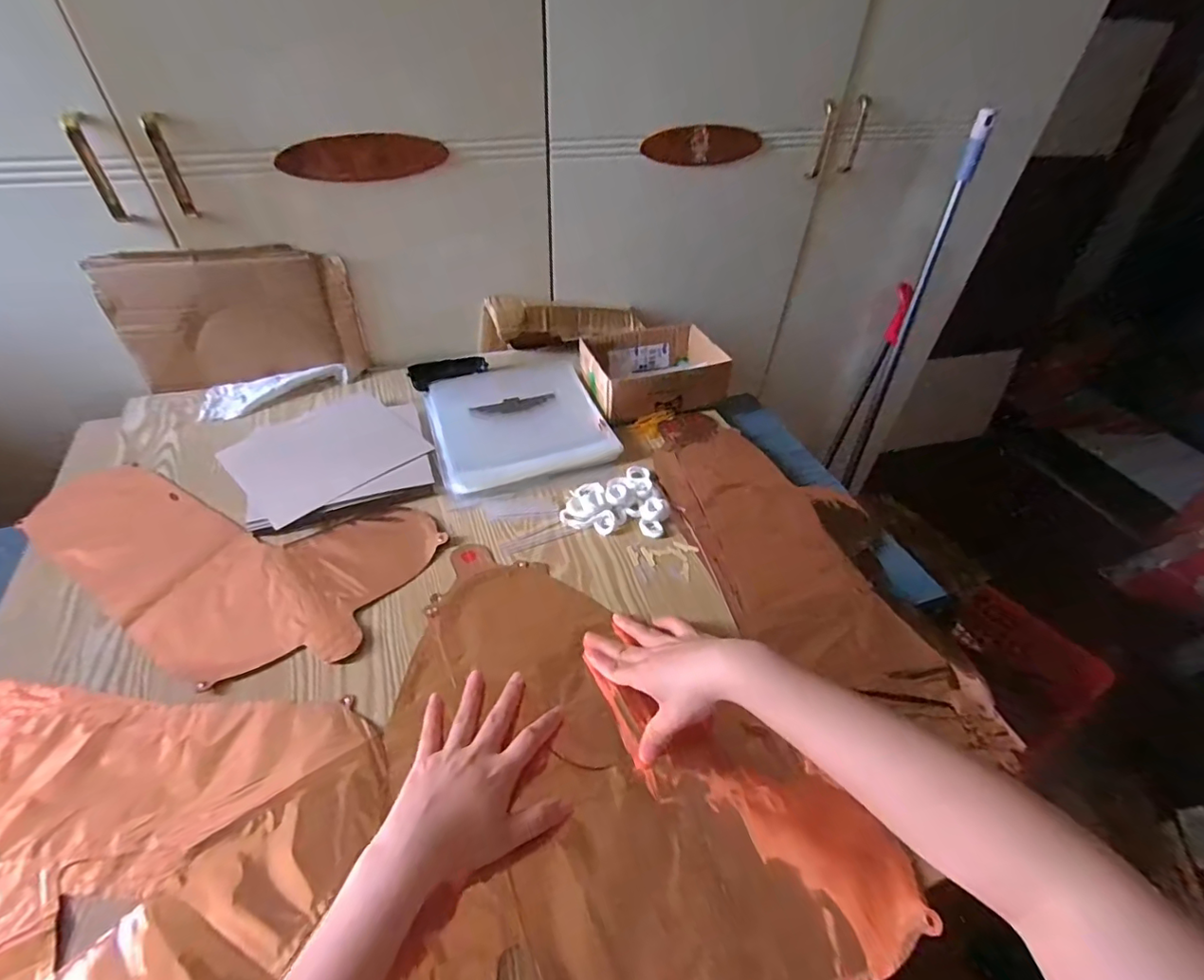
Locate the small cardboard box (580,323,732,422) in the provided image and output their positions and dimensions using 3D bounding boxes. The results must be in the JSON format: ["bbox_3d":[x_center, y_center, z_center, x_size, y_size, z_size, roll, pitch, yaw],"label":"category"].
[{"bbox_3d":[0.070,-0.179,0.790,0.189,0.052,0.158,-14,45,-17],"label":"small cardboard box"}]

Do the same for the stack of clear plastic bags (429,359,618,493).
[{"bbox_3d":[-0.114,-0.099,0.716,0.212,0.026,0.225,-13,45,-16],"label":"stack of clear plastic bags"}]

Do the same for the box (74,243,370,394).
[{"bbox_3d":[-0.466,-0.220,0.703,0.270,0.171,0.040,-10,44,-13],"label":"box"}]

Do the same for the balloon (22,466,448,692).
[{"bbox_3d":[-0.393,0.074,0.537,0.411,0.013,0.207,7,43,5],"label":"balloon"}]

